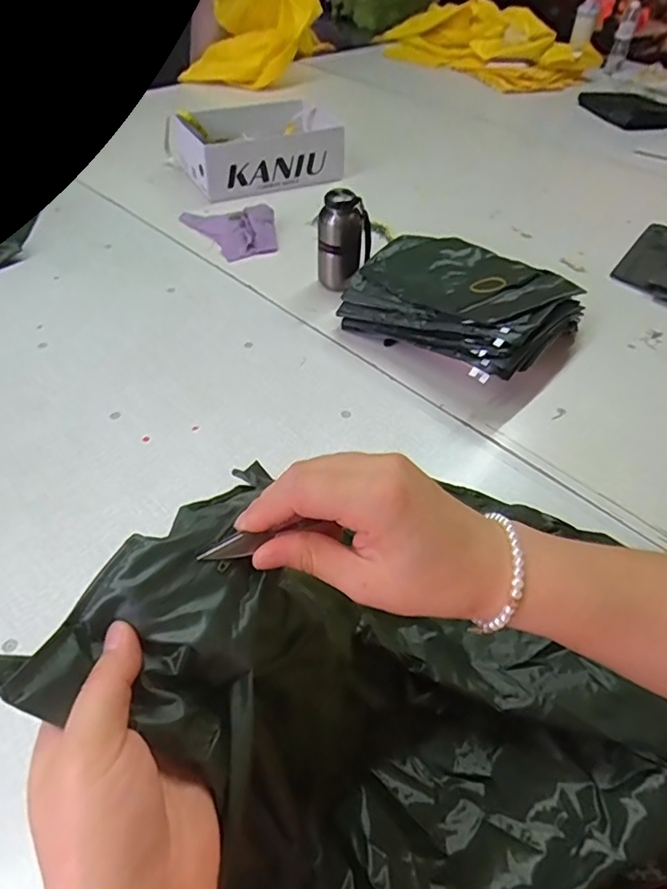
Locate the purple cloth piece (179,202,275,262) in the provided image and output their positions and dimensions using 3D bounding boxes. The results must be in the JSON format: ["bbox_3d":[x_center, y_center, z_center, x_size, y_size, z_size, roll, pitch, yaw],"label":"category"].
[{"bbox_3d":[-0.206,-0.463,1.140,0.142,0.044,0.237,-30,55,-26],"label":"purple cloth piece"}]

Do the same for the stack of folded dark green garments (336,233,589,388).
[{"bbox_3d":[0.208,-0.246,0.916,0.354,0.106,0.336,32,53,25],"label":"stack of folded dark green garments"}]

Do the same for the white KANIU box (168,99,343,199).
[{"bbox_3d":[-0.183,-0.719,1.326,0.396,0.116,0.255,-13,50,-15],"label":"white KANIU box"}]

